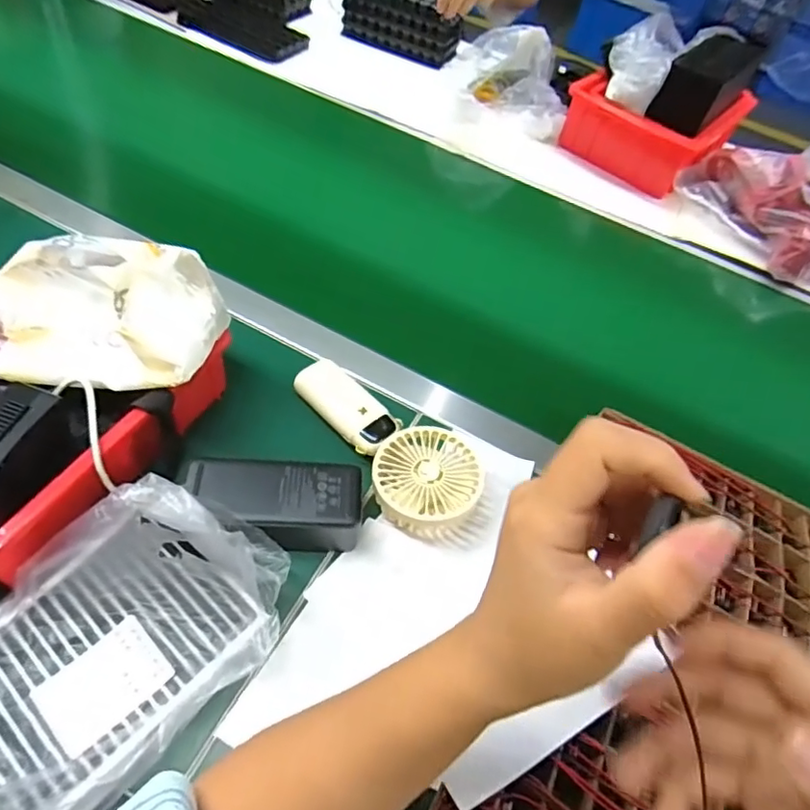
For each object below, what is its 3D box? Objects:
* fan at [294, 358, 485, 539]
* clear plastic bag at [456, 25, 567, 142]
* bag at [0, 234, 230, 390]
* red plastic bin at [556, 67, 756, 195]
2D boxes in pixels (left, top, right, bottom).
[{"bbox_3d":[-0.013,0.027,0.486,0.086,0.033,0.193,-25,62,-26],"label":"fan"},{"bbox_3d":[0.168,-0.482,0.852,0.164,0.083,0.172,15,53,0],"label":"clear plastic bag"},{"bbox_3d":[-0.224,-0.070,0.420,0.167,0.086,0.106,19,53,2],"label":"bag"},{"bbox_3d":[0.389,-0.446,0.888,0.217,0.090,0.248,36,56,15],"label":"red plastic bin"}]

